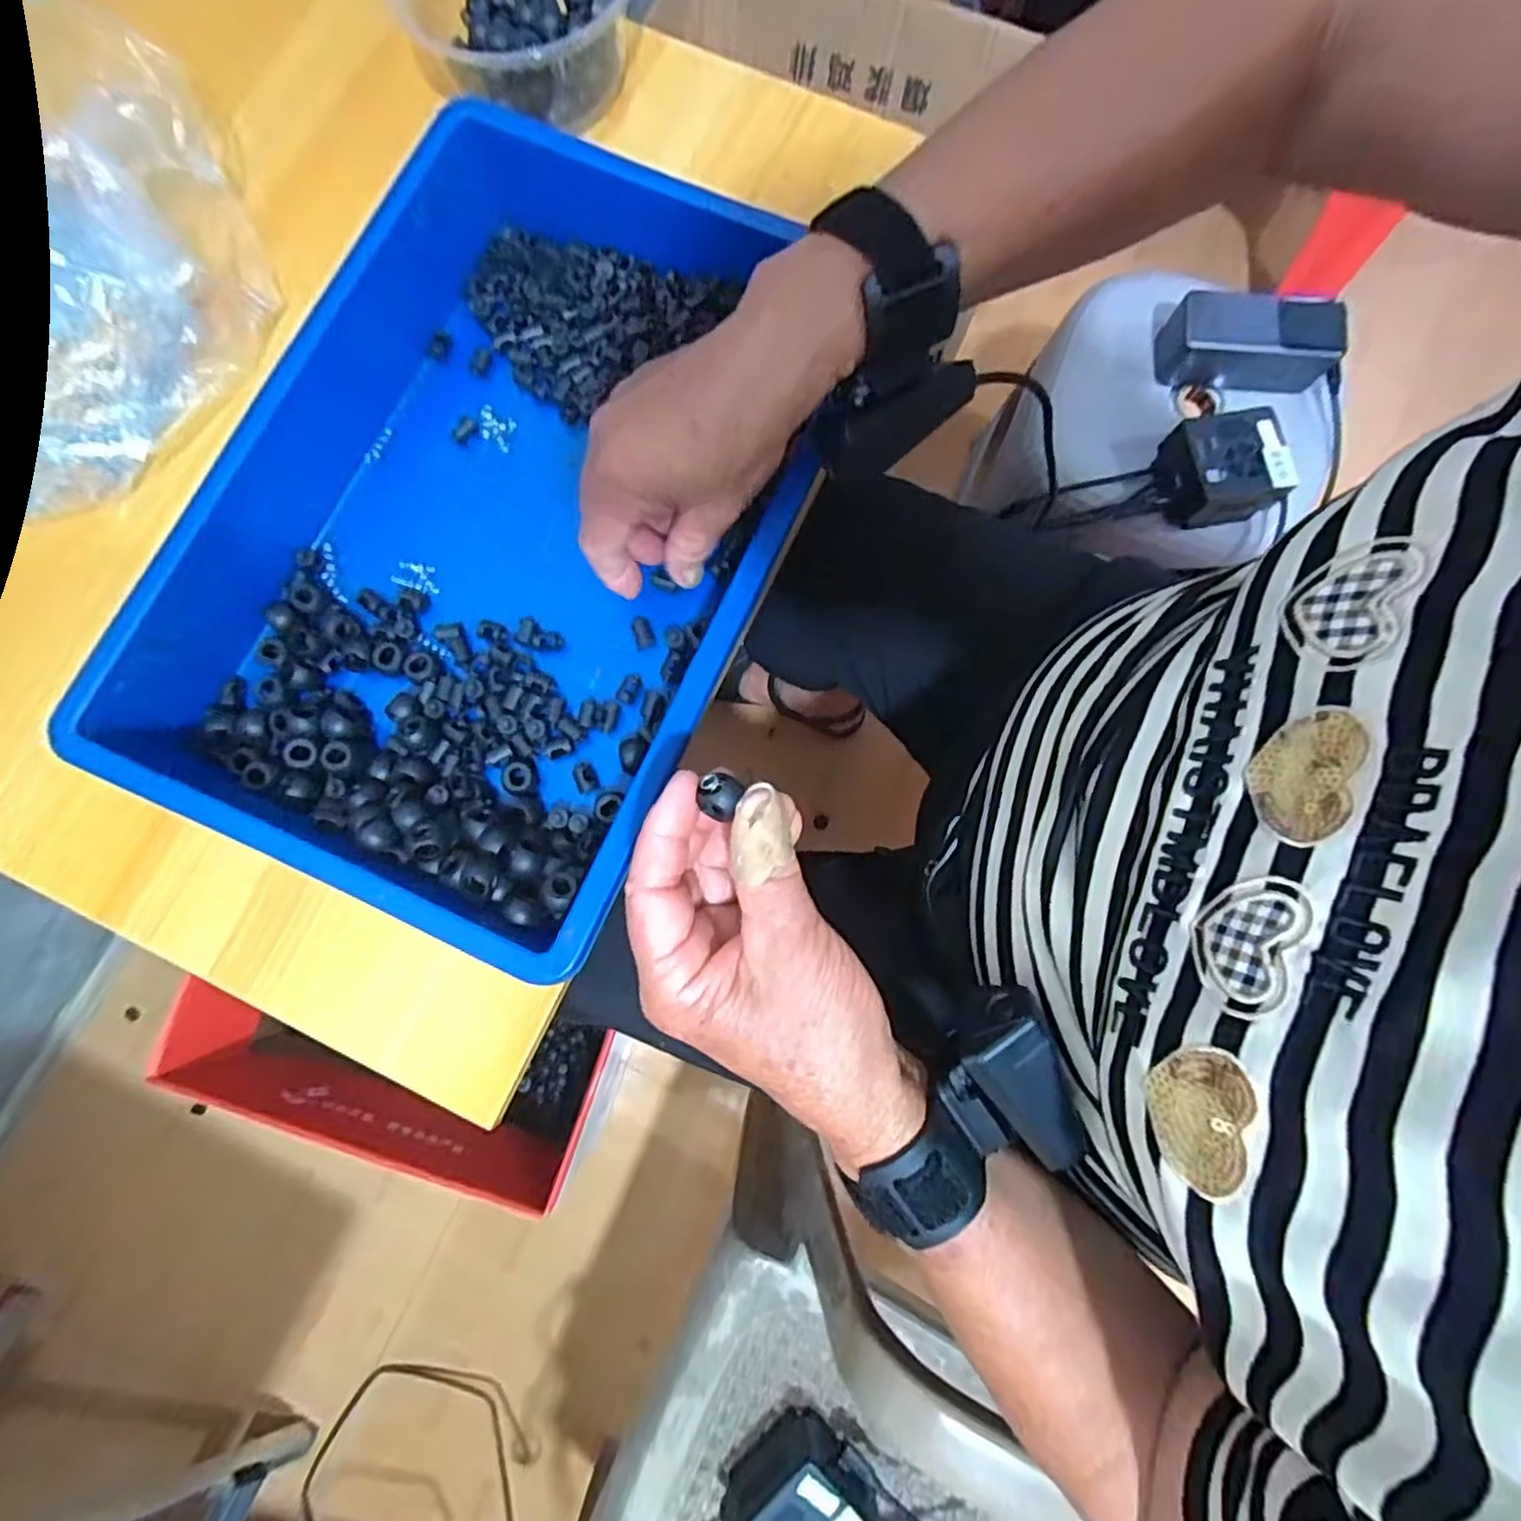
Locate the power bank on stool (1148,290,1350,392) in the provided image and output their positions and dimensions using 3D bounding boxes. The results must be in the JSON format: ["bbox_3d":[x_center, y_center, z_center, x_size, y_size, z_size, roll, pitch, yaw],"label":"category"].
[{"bbox_3d":[0.413,-0.356,0.595,0.136,0.053,0.054,5,80,1],"label":"power bank on stool"}]

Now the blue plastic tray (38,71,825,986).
[{"bbox_3d":[-0.117,-0.115,0.342,0.236,0.063,0.360,24,81,4],"label":"blue plastic tray"}]

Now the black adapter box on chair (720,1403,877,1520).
[{"bbox_3d":[0.027,0.485,0.440,0.077,0.038,0.084,-44,83,-7],"label":"black adapter box on chair"}]

